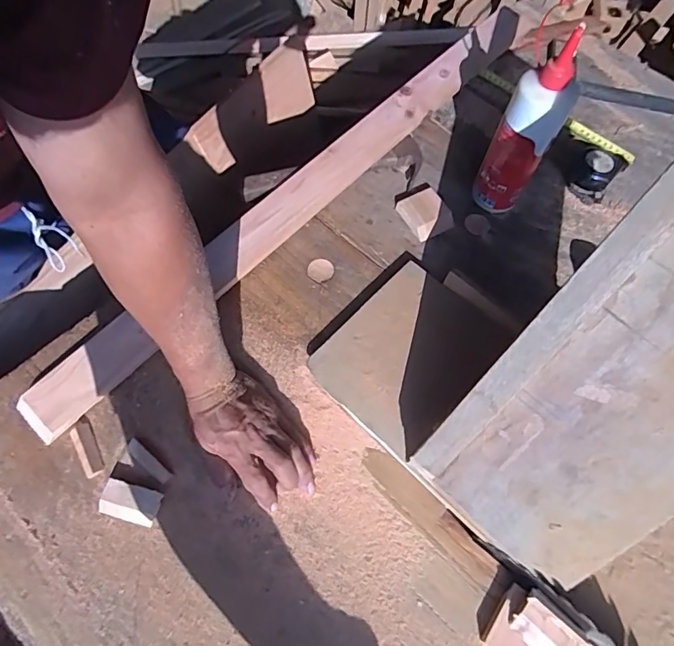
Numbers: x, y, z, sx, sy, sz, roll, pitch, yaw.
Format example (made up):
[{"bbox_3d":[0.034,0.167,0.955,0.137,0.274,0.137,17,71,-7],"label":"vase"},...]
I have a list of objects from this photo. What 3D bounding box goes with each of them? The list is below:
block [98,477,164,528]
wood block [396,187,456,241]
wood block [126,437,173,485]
[{"bbox_3d":[-0.210,0.182,0.474,0.061,0.012,0.033,16,66,4],"label":"block"},{"bbox_3d":[0.120,-0.151,0.641,0.058,0.024,0.067,-29,71,-15],"label":"wood block"},{"bbox_3d":[-0.200,0.147,0.495,0.059,0.004,0.015,37,69,13],"label":"wood block"}]

